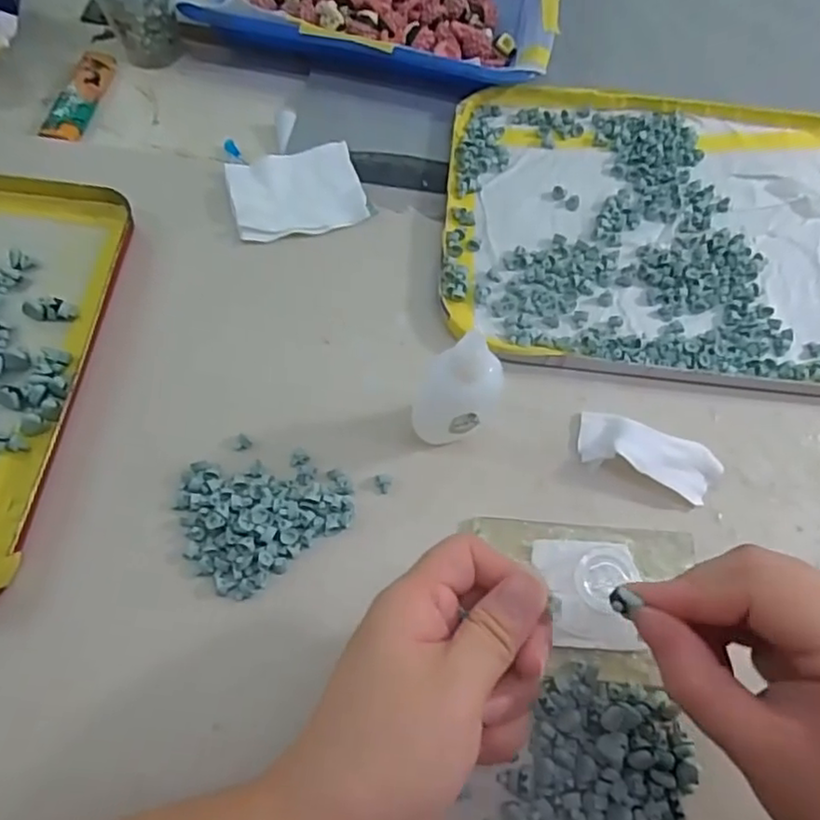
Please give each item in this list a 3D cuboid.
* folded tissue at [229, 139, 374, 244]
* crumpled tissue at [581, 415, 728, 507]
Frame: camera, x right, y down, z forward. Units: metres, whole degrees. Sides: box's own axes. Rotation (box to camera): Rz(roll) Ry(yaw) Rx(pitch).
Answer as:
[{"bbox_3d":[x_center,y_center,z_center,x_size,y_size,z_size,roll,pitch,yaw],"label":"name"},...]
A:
[{"bbox_3d":[-0.069,-0.133,0.384,0.077,0.006,0.066,-16,68,-9],"label":"folded tissue"},{"bbox_3d":[0.121,0.022,0.319,0.071,0.017,0.029,23,67,7],"label":"crumpled tissue"}]

